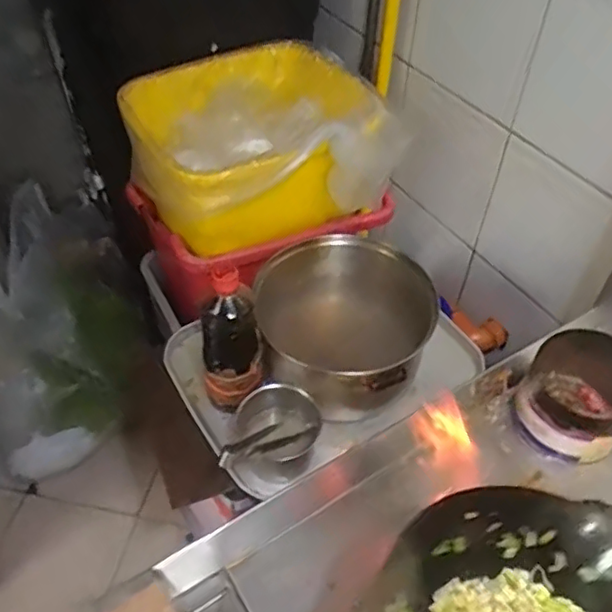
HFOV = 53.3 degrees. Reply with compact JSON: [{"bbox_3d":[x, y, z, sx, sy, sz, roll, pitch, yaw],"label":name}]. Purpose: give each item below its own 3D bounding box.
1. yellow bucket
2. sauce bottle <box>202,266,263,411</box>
[{"bbox_3d":[-0.086,-0.304,1.184,0.425,0.223,0.425,0,47,-1],"label":"yellow bucket"},{"bbox_3d":[-0.107,0.056,0.863,0.085,0.255,0.061,-3,47,-4],"label":"sauce bottle"}]

